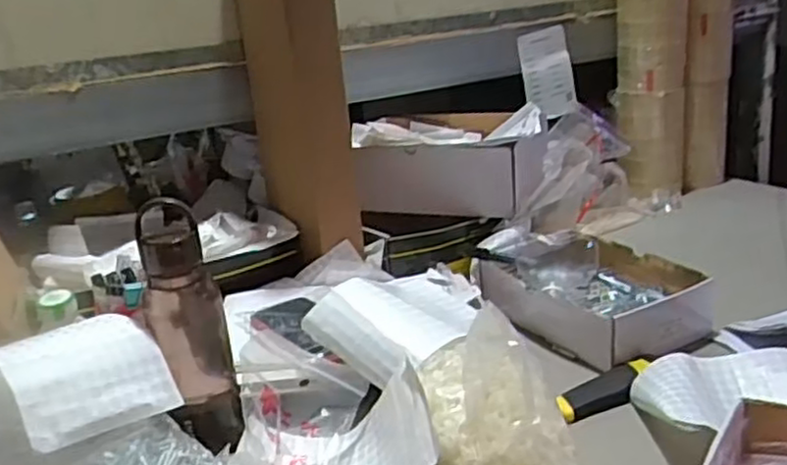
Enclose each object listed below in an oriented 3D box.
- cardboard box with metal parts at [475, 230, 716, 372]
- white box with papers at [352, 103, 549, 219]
[{"bbox_3d":[0.239,0.064,0.880,0.178,0.084,0.244,-16,21,-30],"label":"cardboard box with metal parts"},{"bbox_3d":[0.100,-0.117,1.096,0.257,0.117,0.226,0,19,18],"label":"white box with papers"}]

